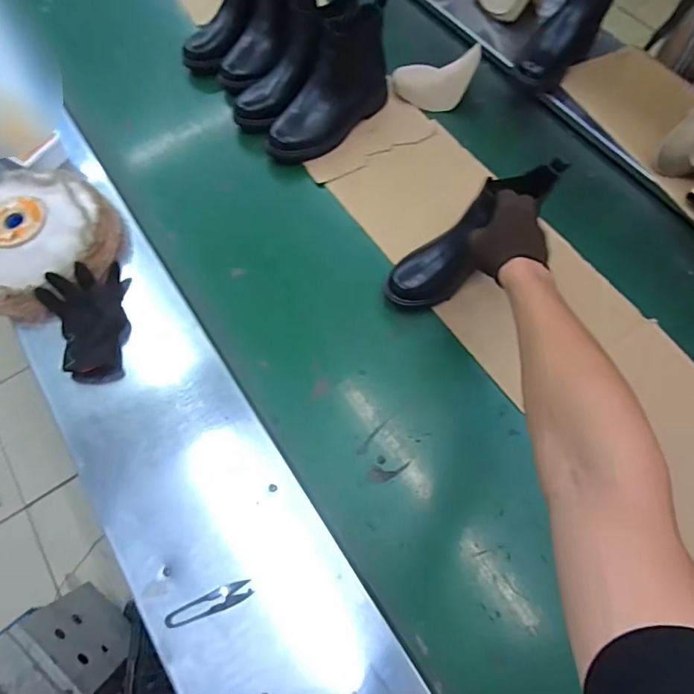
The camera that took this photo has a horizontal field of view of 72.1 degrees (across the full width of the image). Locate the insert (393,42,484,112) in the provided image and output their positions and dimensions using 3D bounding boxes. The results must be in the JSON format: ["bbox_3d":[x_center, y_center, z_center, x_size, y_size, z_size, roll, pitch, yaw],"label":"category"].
[{"bbox_3d":[0.159,-0.486,0.864,0.143,0.071,0.079,5,66,4],"label":"insert"}]

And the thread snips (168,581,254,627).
[{"bbox_3d":[-0.161,0.303,0.561,0.099,0.009,0.024,-23,67,-9],"label":"thread snips"}]

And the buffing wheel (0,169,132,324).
[{"bbox_3d":[-0.476,-0.172,0.734,0.226,0.068,0.234,0,66,1],"label":"buffing wheel"}]

